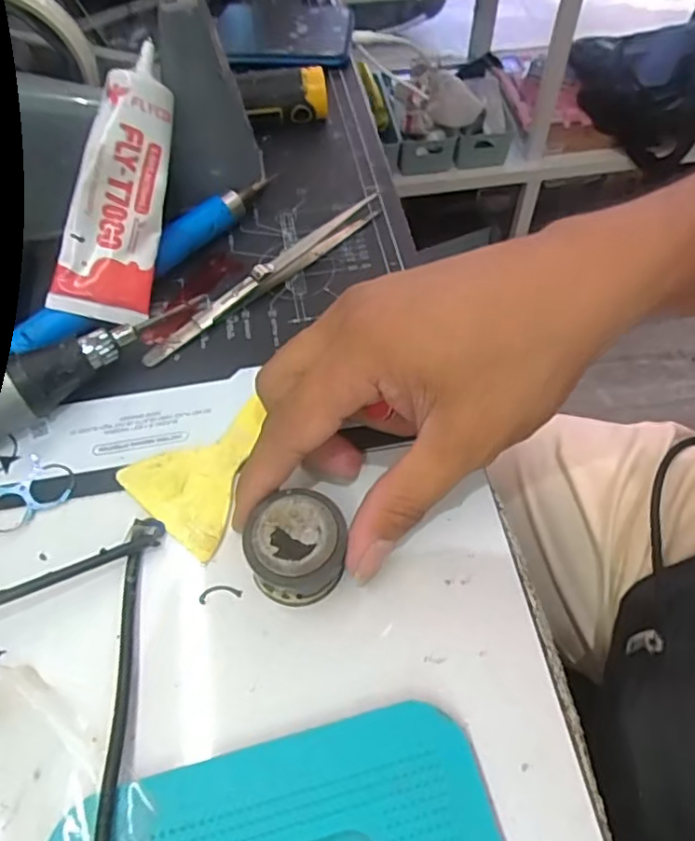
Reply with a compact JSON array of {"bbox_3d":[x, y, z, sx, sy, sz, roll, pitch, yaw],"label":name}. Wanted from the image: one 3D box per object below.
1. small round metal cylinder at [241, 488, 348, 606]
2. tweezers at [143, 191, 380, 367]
[{"bbox_3d":[-0.019,0.049,0.237,0.037,0.020,0.037,0,58,0],"label":"small round metal cylinder"},{"bbox_3d":[-0.040,-0.077,0.322,0.154,0.013,0.012,-38,65,-21],"label":"tweezers"}]

